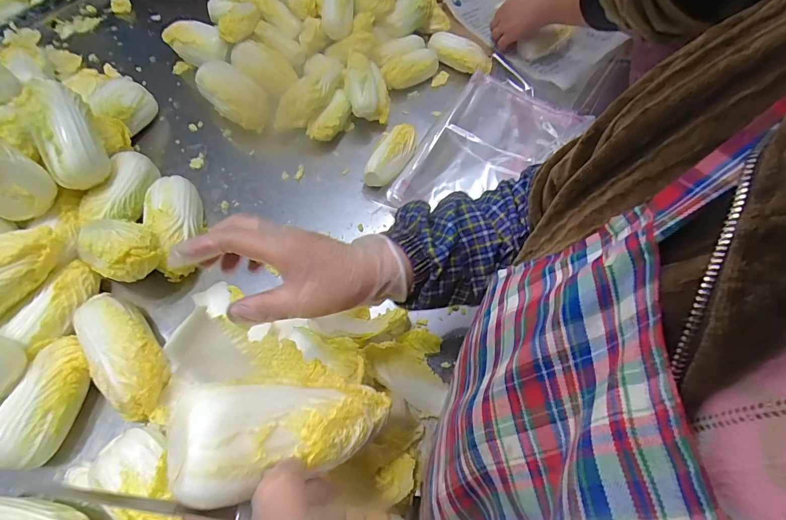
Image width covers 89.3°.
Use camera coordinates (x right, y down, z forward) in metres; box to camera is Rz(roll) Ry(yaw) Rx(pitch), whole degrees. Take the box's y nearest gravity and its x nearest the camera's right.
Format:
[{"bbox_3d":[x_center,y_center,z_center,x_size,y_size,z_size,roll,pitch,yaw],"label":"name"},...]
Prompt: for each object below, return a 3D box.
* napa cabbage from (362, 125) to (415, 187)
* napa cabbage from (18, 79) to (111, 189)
[{"bbox_3d":[0.001,-0.164,0.627,0.052,0.054,0.118,26,64,13],"label":"napa cabbage"},{"bbox_3d":[-0.435,-0.165,0.523,0.075,0.063,0.146,-19,88,-12],"label":"napa cabbage"}]

